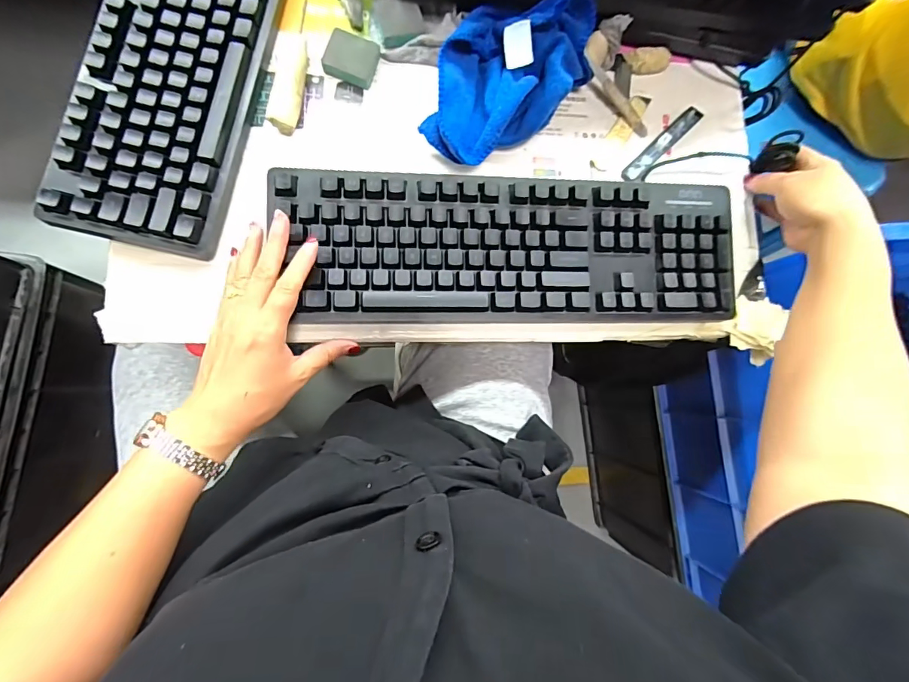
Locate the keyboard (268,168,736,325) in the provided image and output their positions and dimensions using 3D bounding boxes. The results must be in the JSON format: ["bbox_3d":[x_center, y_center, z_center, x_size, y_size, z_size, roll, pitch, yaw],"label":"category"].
[{"bbox_3d":[0.061,-0.083,0.402,0.414,0.035,0.131,0,84,-7],"label":"keyboard"}]

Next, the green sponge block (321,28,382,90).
[{"bbox_3d":[-0.099,-0.273,0.413,0.045,0.014,0.042,17,82,-5],"label":"green sponge block"}]

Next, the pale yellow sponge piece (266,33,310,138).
[{"bbox_3d":[-0.154,-0.244,0.403,0.024,0.020,0.097,7,83,-7],"label":"pale yellow sponge piece"}]

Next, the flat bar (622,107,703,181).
[{"bbox_3d":[0.220,-0.208,0.453,0.018,0.008,0.115,45,81,-1],"label":"flat bar"}]

